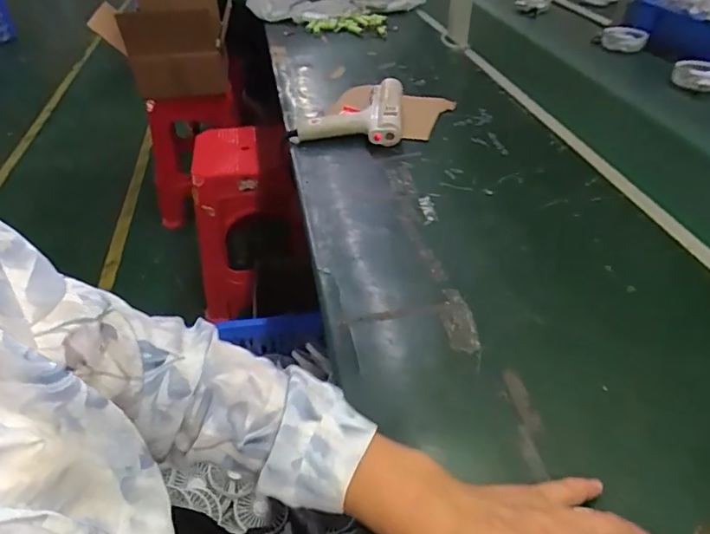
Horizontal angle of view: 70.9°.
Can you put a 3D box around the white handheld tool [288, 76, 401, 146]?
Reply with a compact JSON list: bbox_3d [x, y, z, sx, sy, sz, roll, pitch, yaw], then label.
[{"bbox_3d":[-0.008,-0.241,0.788,0.167,0.058,0.141,5,41,8],"label":"white handheld tool"}]

